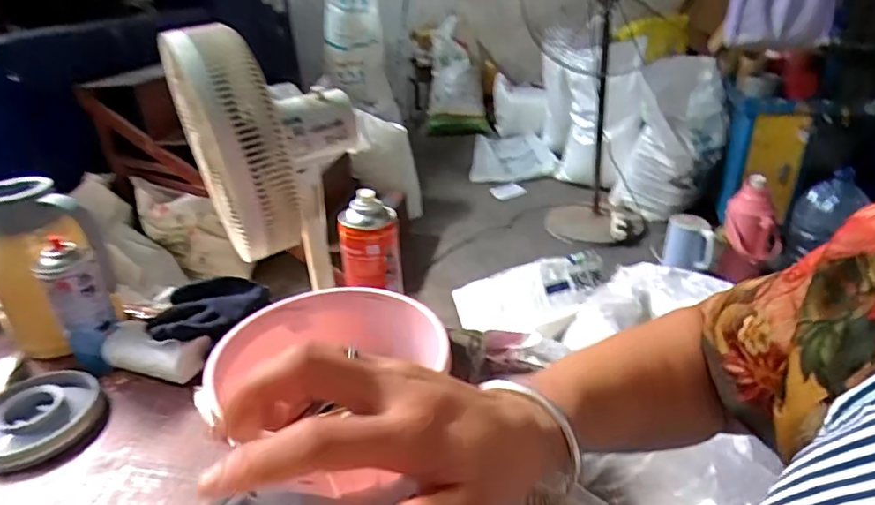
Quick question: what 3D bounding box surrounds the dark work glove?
[{"bbox_3d":[-0.312,0.074,0.764,0.093,0.043,0.170,18,35,34],"label":"dark work glove"}]

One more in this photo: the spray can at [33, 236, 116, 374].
[{"bbox_3d":[-0.456,0.073,0.721,0.050,0.175,0.064,16,34,32],"label":"spray can"}]

